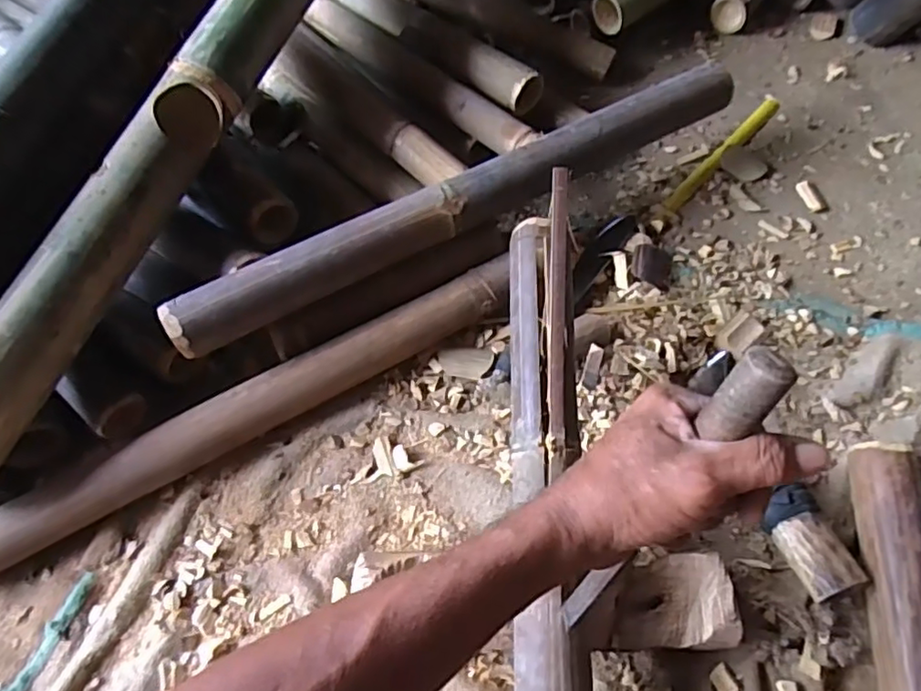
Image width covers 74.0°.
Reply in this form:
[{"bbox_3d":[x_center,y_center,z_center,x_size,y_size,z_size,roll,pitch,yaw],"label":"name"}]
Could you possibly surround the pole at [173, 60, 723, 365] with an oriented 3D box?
[{"bbox_3d":[0.018,-0.155,0.628,0.647,0.050,0.054,-28,63,-12],"label":"pole"}]

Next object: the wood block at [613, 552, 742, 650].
[{"bbox_3d":[0.171,0.209,0.500,0.089,0.045,0.070,-1,60,2],"label":"wood block"}]

